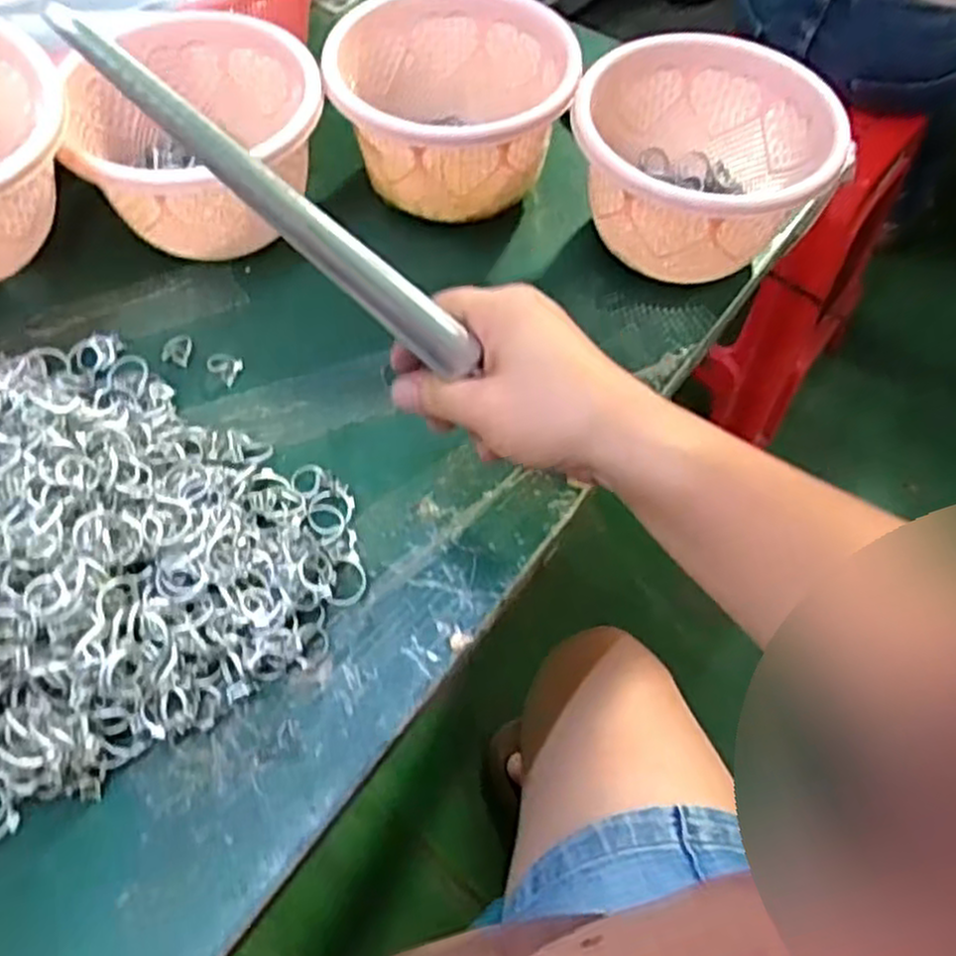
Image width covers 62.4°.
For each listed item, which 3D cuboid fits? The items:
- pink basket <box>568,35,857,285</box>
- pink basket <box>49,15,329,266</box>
[{"bbox_3d":[0.129,-0.184,0.462,0.138,0.076,0.127,1,59,-2],"label":"pink basket"},{"bbox_3d":[-0.152,-0.197,0.476,0.124,0.086,0.136,2,59,-1],"label":"pink basket"}]

